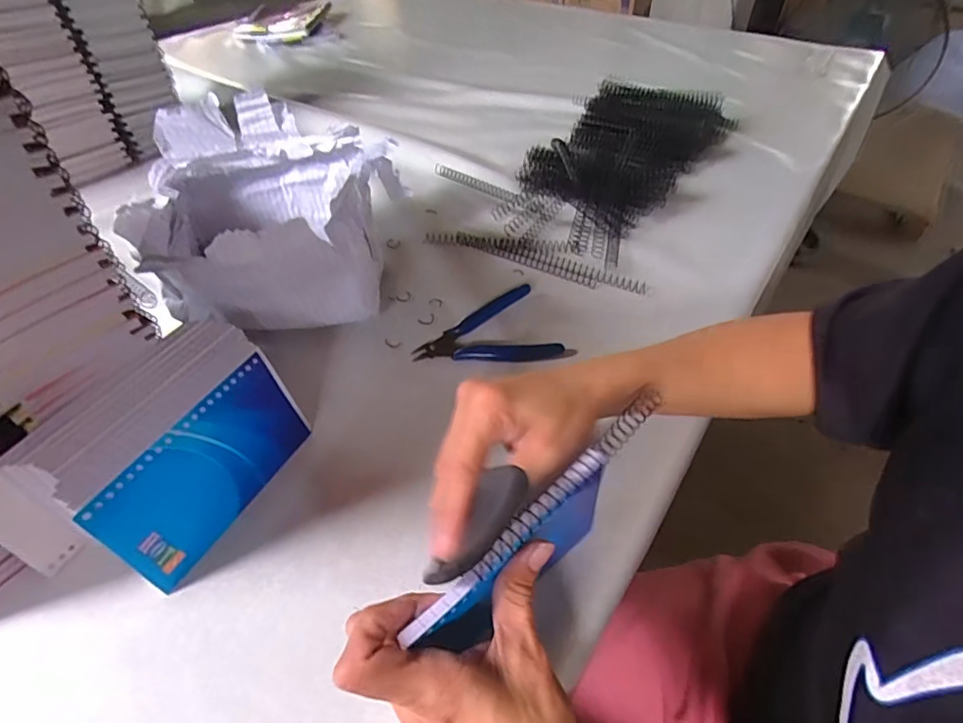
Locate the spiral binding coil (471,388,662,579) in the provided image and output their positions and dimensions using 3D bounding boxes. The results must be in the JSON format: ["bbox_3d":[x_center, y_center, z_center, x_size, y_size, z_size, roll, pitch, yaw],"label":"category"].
[{"bbox_3d":[0.051,0.058,0.272,0.012,0.010,0.146,34,54,29],"label":"spiral binding coil"}]

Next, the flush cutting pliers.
[{"bbox_3d":[0.002,-0.032,0.465,0.121,0.014,0.084,-6,46,-3],"label":"flush cutting pliers"}]

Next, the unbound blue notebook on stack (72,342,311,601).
[{"bbox_3d":[-0.165,0.065,0.327,0.004,0.078,0.132,8,45,28],"label":"unbound blue notebook on stack"}]

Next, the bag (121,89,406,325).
[{"bbox_3d":[-0.181,-0.116,0.465,0.212,0.133,0.212,-6,47,-5],"label":"bag"}]

